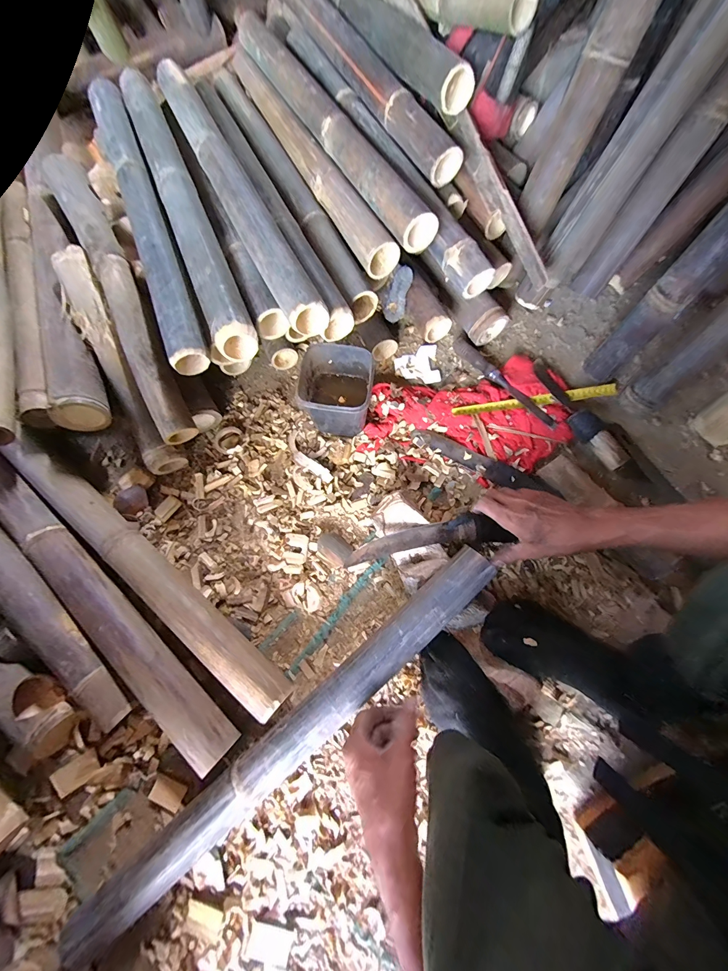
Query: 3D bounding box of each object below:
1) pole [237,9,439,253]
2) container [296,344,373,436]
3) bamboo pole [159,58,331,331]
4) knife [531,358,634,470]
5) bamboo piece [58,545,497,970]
[{"bbox_3d":[-0.076,-0.642,0.606,0.056,0.051,0.655,-29,73,-7],"label":"pole"},{"bbox_3d":[-0.045,-0.153,0.593,0.107,0.112,0.115,6,72,4],"label":"container"},{"bbox_3d":[-0.210,-0.489,0.567,0.066,0.055,0.615,-27,73,-6],"label":"bamboo pole"},{"bbox_3d":[0.374,-0.135,0.611,0.048,0.032,0.236,-26,73,-6],"label":"knife"},{"bbox_3d":[-0.078,0.308,0.434,0.628,0.034,0.053,-41,75,-7],"label":"bamboo piece"}]

